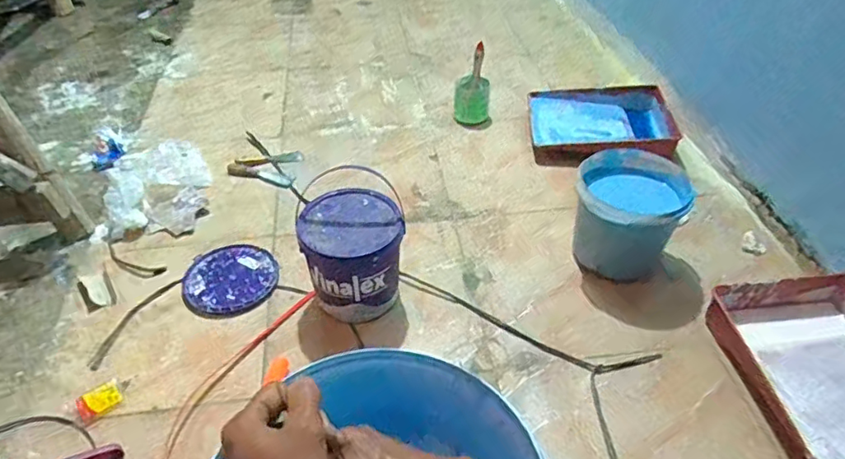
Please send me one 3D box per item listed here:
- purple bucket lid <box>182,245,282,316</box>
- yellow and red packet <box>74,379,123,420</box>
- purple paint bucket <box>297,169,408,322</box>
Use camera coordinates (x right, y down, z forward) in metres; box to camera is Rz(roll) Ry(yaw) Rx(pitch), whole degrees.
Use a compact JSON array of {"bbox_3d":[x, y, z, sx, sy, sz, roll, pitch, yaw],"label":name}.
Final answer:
[{"bbox_3d":[-0.393,0.099,1.162,0.182,0.016,0.174,0,42,0],"label":"purple bucket lid"},{"bbox_3d":[-0.546,0.287,0.952,0.067,0.017,0.045,-31,50,-29],"label":"yellow and red packet"},{"bbox_3d":[-0.126,0.041,1.061,0.182,0.218,0.188,0,42,0],"label":"purple paint bucket"}]

